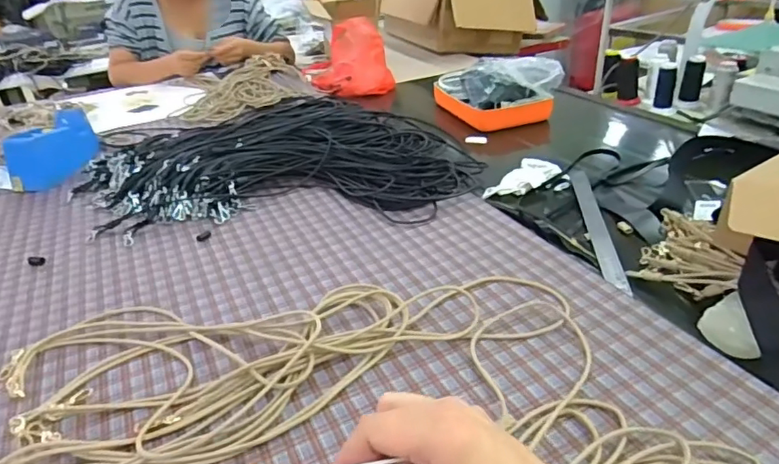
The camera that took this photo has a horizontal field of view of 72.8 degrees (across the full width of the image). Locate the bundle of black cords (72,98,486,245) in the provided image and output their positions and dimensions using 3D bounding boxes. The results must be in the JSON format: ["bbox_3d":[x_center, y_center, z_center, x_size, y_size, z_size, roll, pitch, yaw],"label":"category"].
[{"bbox_3d":[-0.204,-0.135,0.933,0.664,0.060,0.399,-4,31,4],"label":"bundle of black cords"}]

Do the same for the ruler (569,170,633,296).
[{"bbox_3d":[0.292,-0.017,0.753,0.026,0.009,0.318,0,31,10],"label":"ruler"}]

